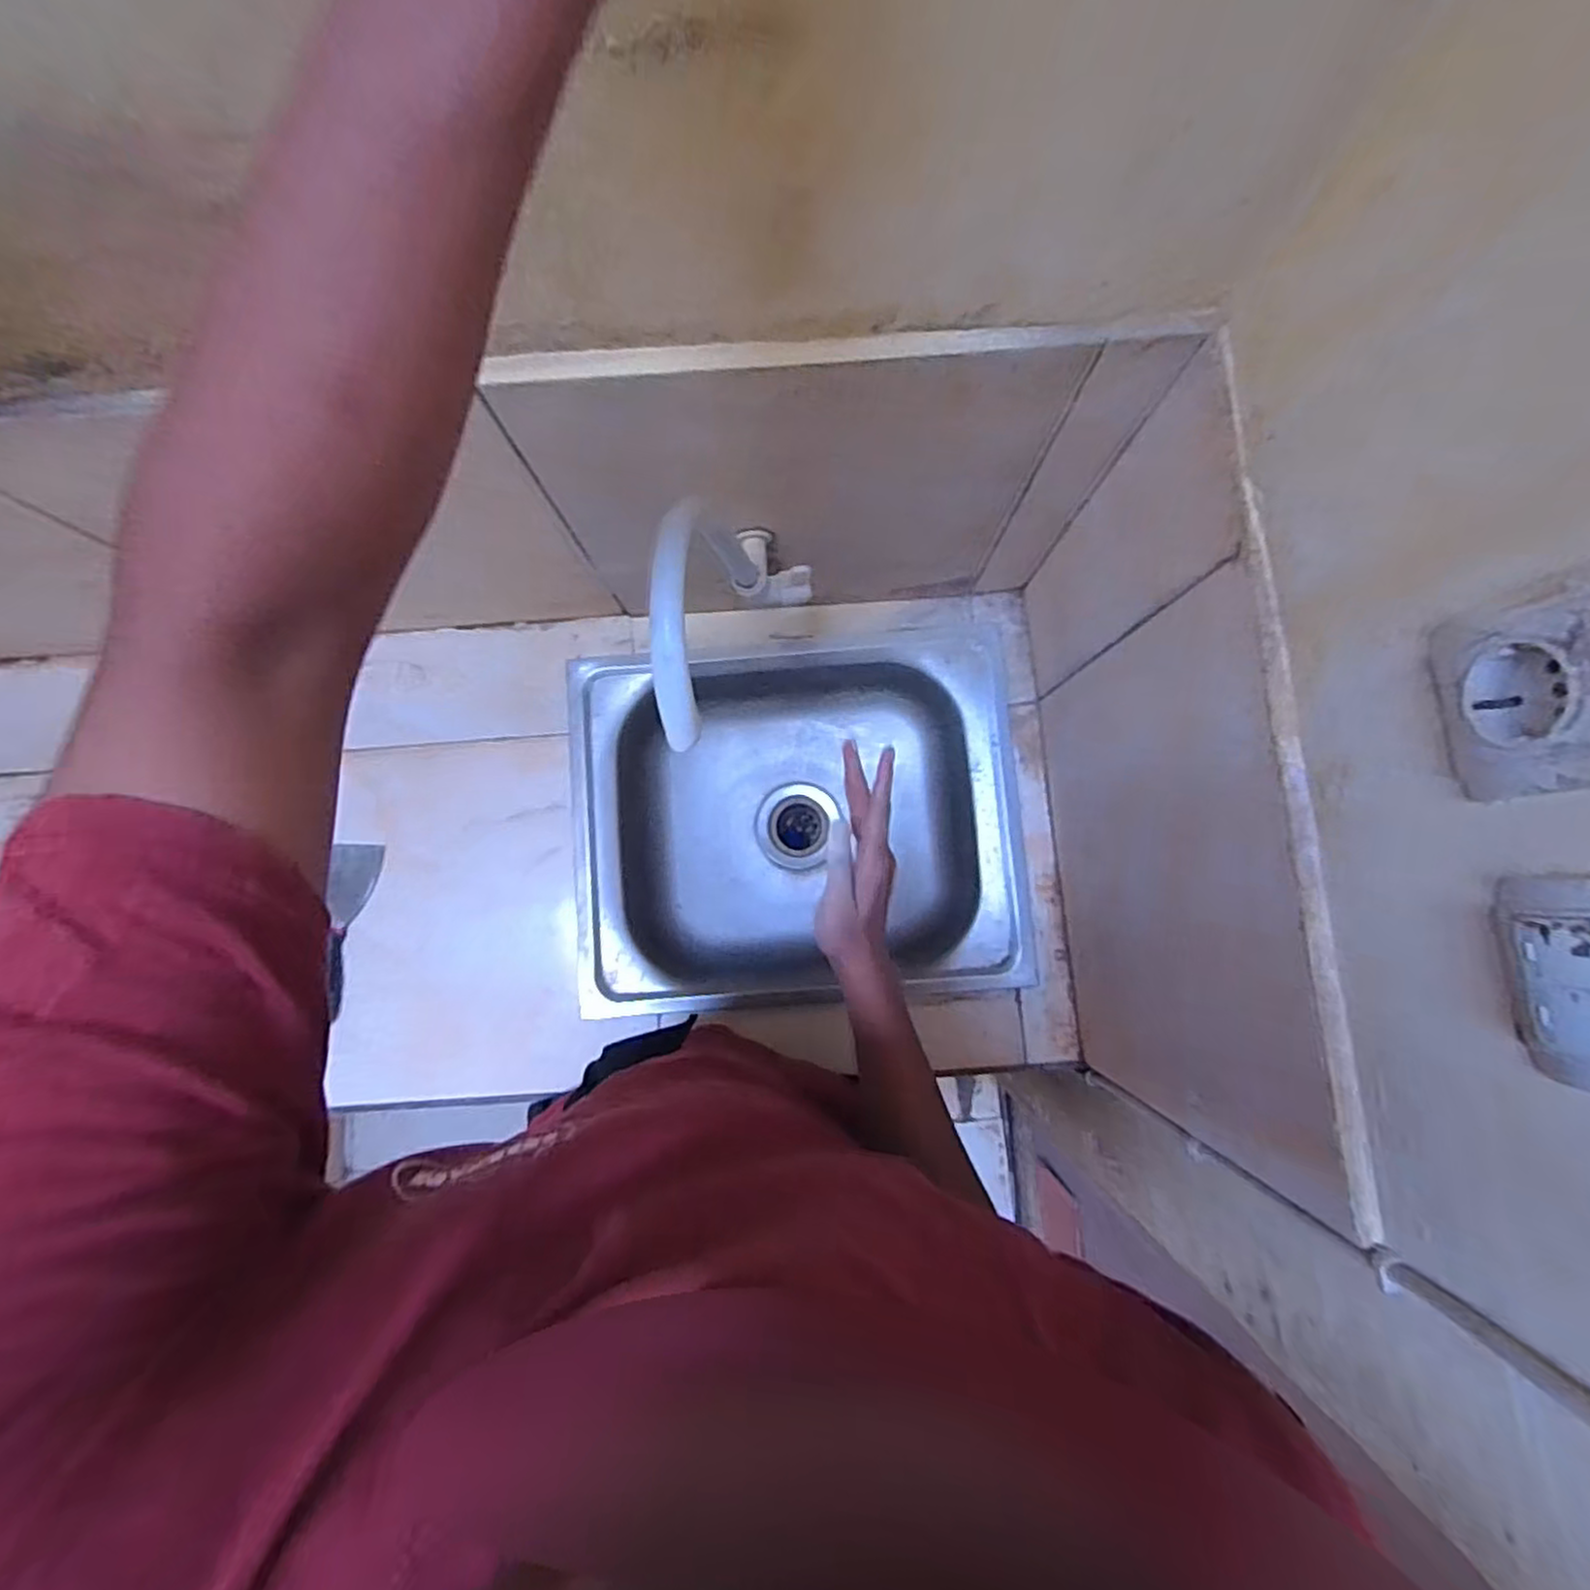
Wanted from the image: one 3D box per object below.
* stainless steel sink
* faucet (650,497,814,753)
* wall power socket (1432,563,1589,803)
[{"bbox_3d":[0.005,0.035,0.874,0.495,0.151,0.398,-5,83,1],"label":"stainless steel sink"},{"bbox_3d":[-0.057,-0.141,0.554,0.106,0.301,0.120,11,114,3],"label":"faucet"},{"bbox_3d":[0.287,-0.040,0.278,0.019,0.080,0.078,2,83,2],"label":"wall power socket"}]

